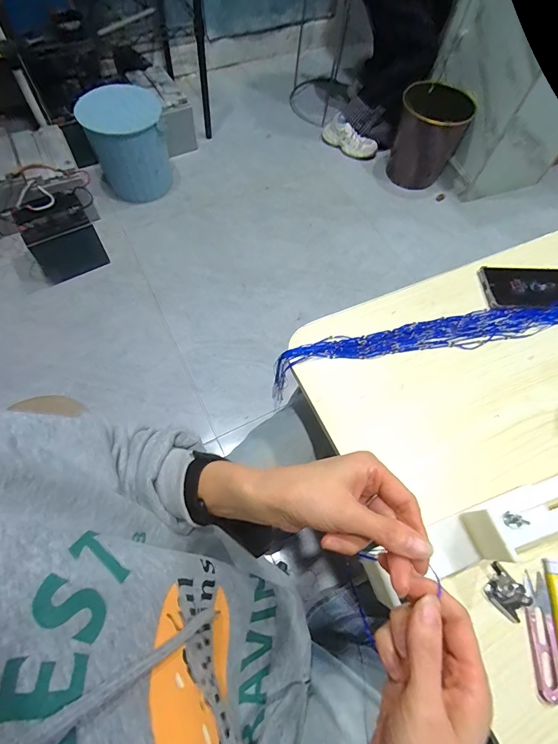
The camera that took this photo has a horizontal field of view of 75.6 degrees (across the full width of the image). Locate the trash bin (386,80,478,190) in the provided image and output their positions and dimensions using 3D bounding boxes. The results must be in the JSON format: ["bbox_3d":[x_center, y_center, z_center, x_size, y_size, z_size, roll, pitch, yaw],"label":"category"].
[{"bbox_3d":[0.537,-0.860,1.309,0.238,0.242,0.241,1,66,-3],"label":"trash bin"}]

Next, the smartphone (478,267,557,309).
[{"bbox_3d":[0.383,-0.127,0.537,0.161,0.012,0.073,0,64,-4],"label":"smartphone"}]

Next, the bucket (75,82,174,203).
[{"bbox_3d":[-0.482,-0.735,1.174,0.243,0.232,0.265,2,64,-3],"label":"bucket"}]

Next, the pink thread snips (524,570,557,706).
[{"bbox_3d":[0.252,0.251,0.344,0.026,0.008,0.102,8,64,0],"label":"pink thread snips"}]

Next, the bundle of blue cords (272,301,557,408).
[{"bbox_3d":[0.251,-0.052,0.511,0.530,0.035,0.069,-13,66,-10],"label":"bundle of blue cords"}]

